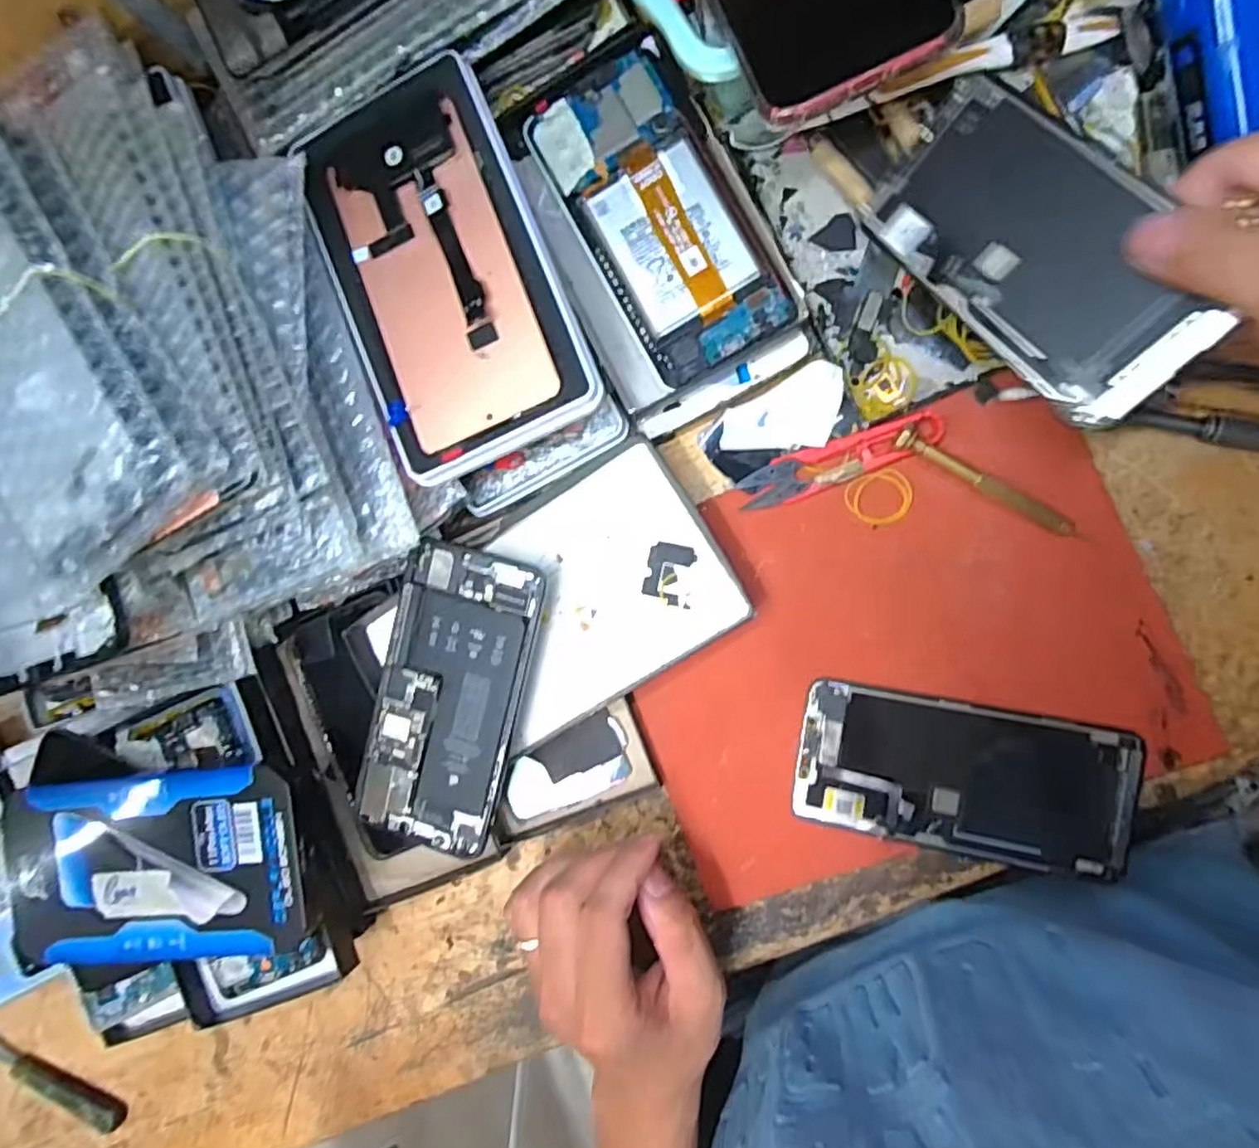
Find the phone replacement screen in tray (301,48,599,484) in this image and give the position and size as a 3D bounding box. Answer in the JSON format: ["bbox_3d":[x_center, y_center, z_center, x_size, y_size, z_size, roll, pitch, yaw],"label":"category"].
[{"bbox_3d":[-0.089,-0.141,0.307,0.102,0.015,0.177,-22,87,10],"label":"phone replacement screen in tray"}]

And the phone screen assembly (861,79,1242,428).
[{"bbox_3d":[0.170,-0.138,0.277,0.076,0.006,0.150,-50,64,34],"label":"phone screen assembly"}]

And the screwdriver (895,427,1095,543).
[{"bbox_3d":[0.173,-0.042,0.314,0.099,0.013,0.009,30,98,6],"label":"screwdriver"}]

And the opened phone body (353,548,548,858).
[{"bbox_3d":[-0.093,0.065,0.341,0.075,0.005,0.153,13,93,10],"label":"opened phone body"}]

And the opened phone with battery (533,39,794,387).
[{"bbox_3d":[0.016,-0.181,0.332,0.078,0.013,0.159,-28,89,10],"label":"opened phone with battery"}]

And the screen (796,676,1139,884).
[{"bbox_3d":[0.162,0.100,0.321,0.152,0.013,0.072,9,93,10],"label":"screen"}]

